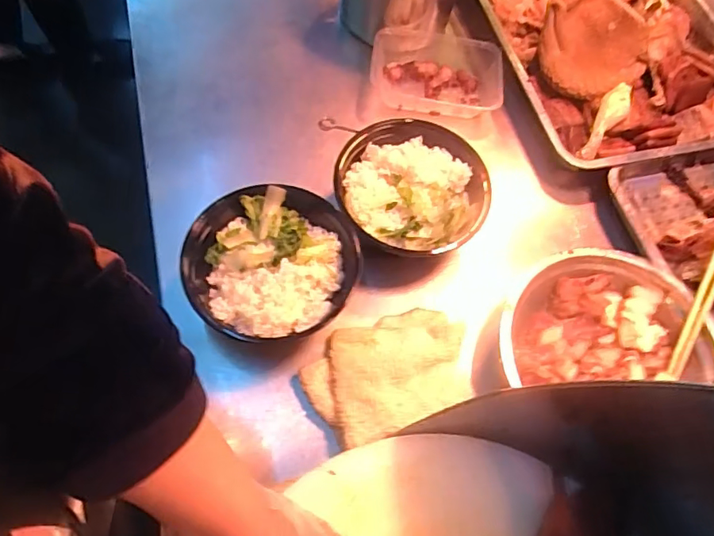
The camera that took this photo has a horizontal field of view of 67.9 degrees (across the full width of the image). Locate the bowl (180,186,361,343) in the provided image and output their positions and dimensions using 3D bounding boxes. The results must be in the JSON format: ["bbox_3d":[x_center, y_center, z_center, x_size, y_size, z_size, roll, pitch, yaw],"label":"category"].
[{"bbox_3d":[-0.088,0.002,0.545,0.174,0.056,0.157,0,64,-9],"label":"bowl"}]

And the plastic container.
[{"bbox_3d":[0.106,-0.259,0.691,0.169,0.040,0.115,15,63,-1],"label":"plastic container"}]

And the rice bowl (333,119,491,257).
[{"bbox_3d":[0.064,-0.086,0.588,0.159,0.055,0.156,-25,70,-19],"label":"rice bowl"}]

